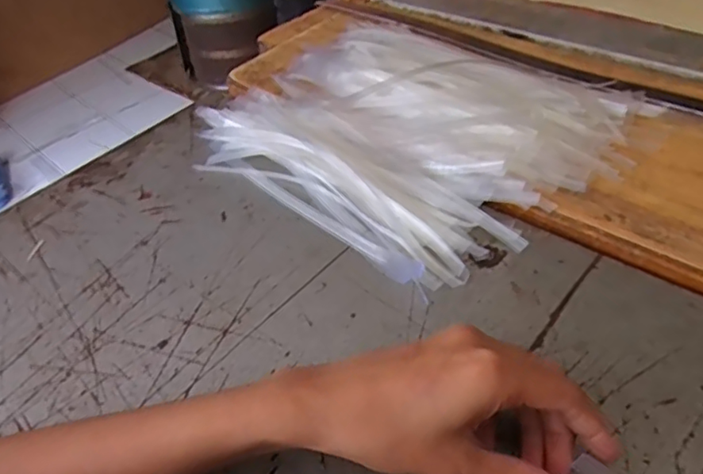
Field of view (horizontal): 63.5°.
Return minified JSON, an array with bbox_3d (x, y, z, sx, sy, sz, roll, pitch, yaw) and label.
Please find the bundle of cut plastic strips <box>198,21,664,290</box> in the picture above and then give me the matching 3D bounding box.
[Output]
[{"bbox_3d":[0.047,-0.090,0.453,0.294,0.031,0.239,30,54,32],"label":"bundle of cut plastic strips"}]

